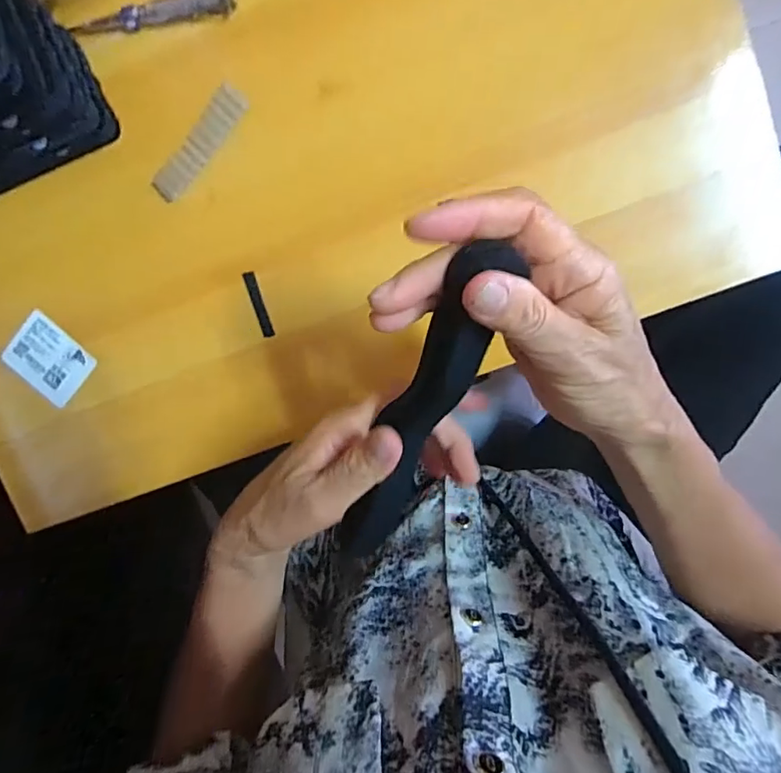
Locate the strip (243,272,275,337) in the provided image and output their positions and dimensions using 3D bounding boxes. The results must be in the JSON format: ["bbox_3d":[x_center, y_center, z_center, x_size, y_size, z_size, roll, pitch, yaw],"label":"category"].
[{"bbox_3d":[-0.094,-0.058,0.380,0.008,0.004,0.047,-16,98,5],"label":"strip"}]

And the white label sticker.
[{"bbox_3d":[-0.256,-0.020,0.401,0.059,0.004,0.049,41,96,-4],"label":"white label sticker"}]

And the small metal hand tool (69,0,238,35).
[{"bbox_3d":[-0.153,-0.243,0.348,0.108,0.011,0.013,-8,99,4],"label":"small metal hand tool"}]

